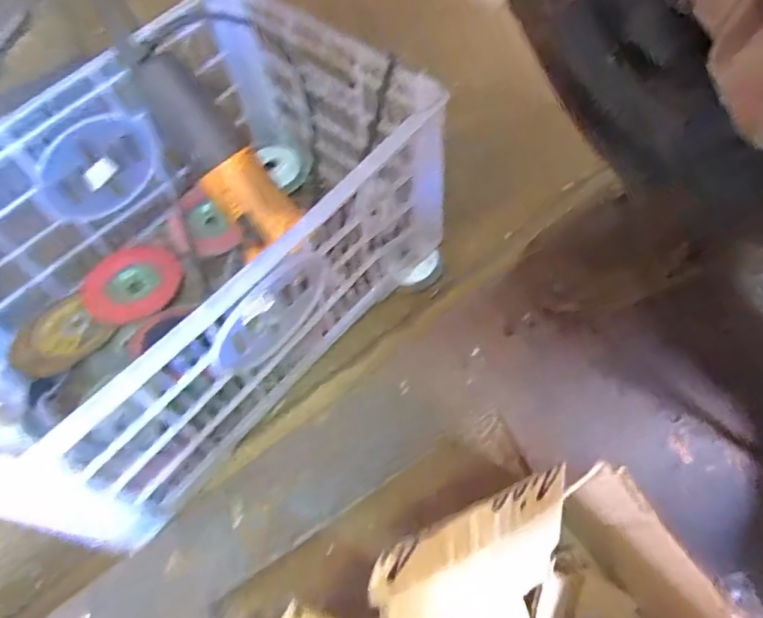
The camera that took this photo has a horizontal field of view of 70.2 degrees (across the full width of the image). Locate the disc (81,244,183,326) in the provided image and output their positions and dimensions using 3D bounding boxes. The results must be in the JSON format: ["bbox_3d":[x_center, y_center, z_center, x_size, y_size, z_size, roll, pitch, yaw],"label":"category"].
[{"bbox_3d":[-0.261,-0.029,0.568,0.089,0.016,0.099,35,70,17],"label":"disc"}]

